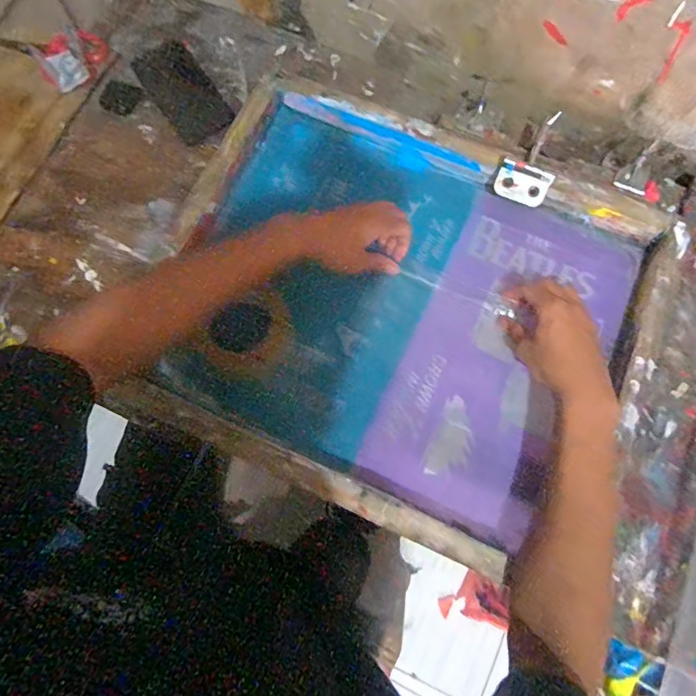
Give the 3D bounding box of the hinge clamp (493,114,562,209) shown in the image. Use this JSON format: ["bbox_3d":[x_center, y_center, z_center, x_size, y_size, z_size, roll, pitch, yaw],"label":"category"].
[{"bbox_3d":[0.215,-0.221,0.583,0.058,0.027,0.104,22,76,7],"label":"hinge clamp"}]

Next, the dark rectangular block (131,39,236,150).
[{"bbox_3d":[-0.222,-0.346,0.672,0.080,0.017,0.145,-34,77,-8],"label":"dark rectangular block"}]

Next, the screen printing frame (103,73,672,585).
[{"bbox_3d":[0.050,-0.053,0.573,0.518,0.043,0.449,24,76,7],"label":"screen printing frame"}]

